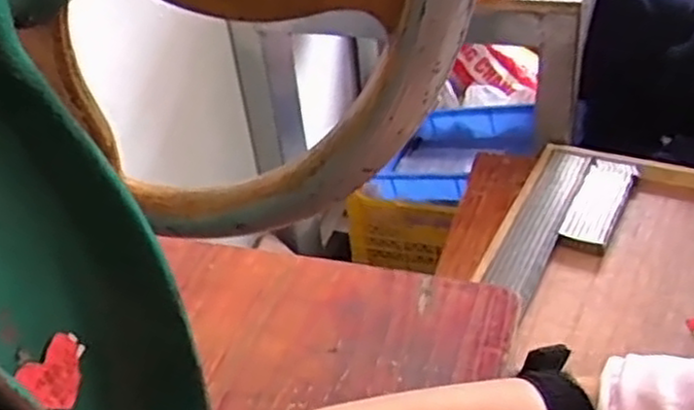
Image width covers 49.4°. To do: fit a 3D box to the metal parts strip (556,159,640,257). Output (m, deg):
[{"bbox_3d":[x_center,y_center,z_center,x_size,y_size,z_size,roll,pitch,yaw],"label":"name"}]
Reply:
[{"bbox_3d":[0.305,-0.001,0.914,0.054,0.016,0.172,16,43,27],"label":"metal parts strip"}]

